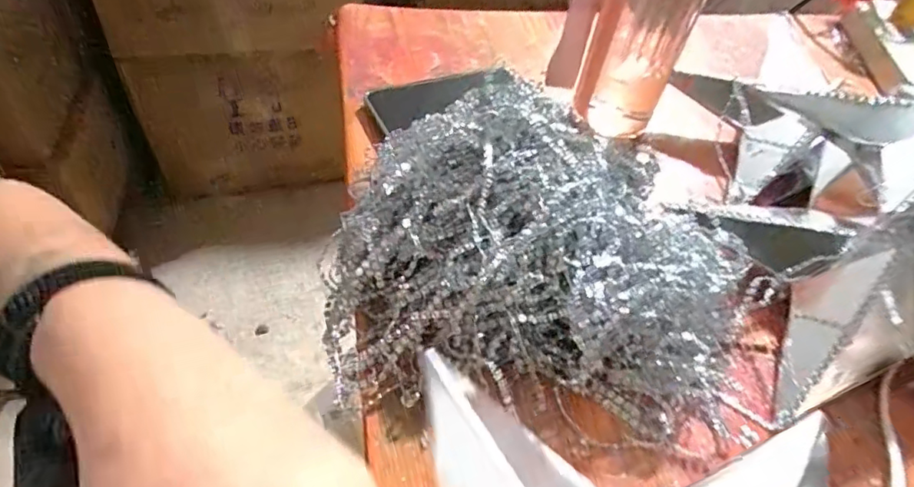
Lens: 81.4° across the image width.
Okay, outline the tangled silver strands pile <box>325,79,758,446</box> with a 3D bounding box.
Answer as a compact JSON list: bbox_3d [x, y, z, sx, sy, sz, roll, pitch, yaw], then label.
[{"bbox_3d":[0.055,-0.002,0.305,0.255,0.083,0.174,7,47,-1],"label":"tangled silver strands pile"}]

